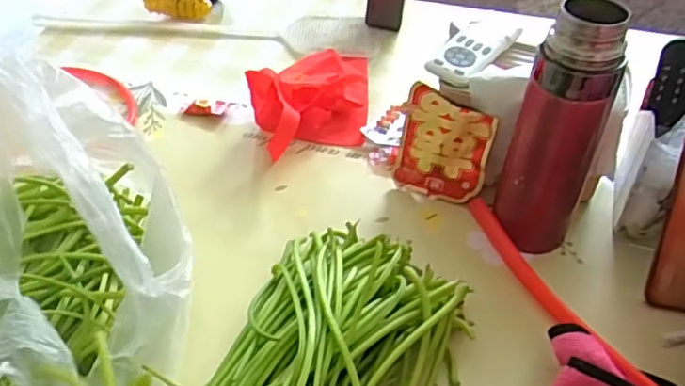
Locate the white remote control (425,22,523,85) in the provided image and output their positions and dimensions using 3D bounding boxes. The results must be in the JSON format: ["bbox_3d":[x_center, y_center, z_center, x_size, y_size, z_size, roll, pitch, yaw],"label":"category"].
[{"bbox_3d":[0.126,-0.138,0.604,0.047,0.014,0.109,27,48,25],"label":"white remote control"}]

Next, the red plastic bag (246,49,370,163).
[{"bbox_3d":[-0.032,-0.118,0.691,0.123,0.060,0.216,3,43,1],"label":"red plastic bag"}]

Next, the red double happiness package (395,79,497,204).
[{"bbox_3d":[0.094,-0.041,0.589,0.086,0.098,0.011,20,23,23],"label":"red double happiness package"}]

